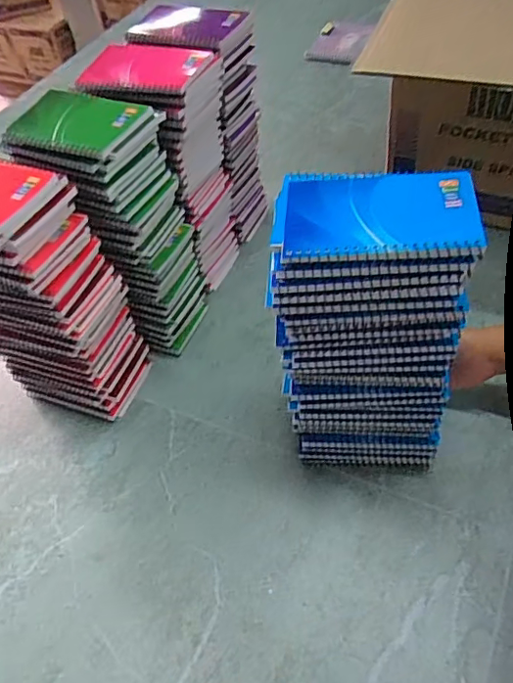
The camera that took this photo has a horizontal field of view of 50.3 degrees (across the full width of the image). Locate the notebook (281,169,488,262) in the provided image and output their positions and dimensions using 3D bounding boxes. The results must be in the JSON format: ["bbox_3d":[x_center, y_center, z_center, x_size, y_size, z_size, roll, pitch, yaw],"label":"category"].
[{"bbox_3d":[0.087,-0.093,0.385,0.131,0.009,0.090,1,51,9],"label":"notebook"}]

